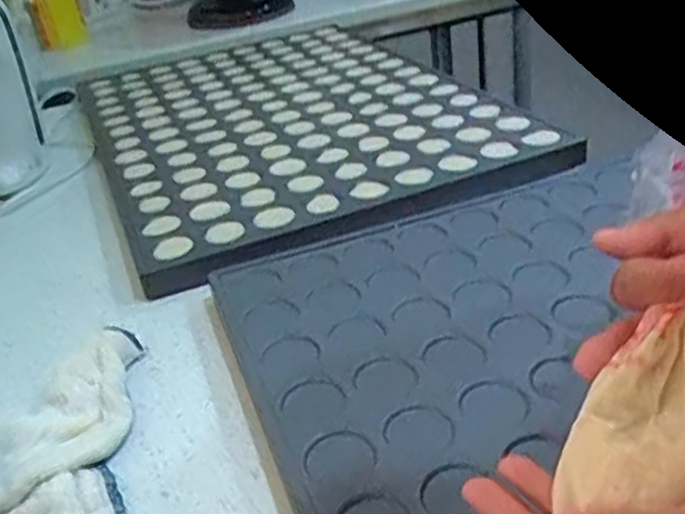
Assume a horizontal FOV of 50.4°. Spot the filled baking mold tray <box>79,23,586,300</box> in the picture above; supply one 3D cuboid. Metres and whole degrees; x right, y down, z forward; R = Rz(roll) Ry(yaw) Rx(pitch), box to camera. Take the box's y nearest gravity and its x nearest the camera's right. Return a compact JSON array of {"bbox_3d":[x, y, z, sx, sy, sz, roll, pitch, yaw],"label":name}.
[{"bbox_3d":[-0.081,-0.179,0.821,0.378,0.025,0.654,-17,33,-14],"label":"filled baking mold tray"}]

